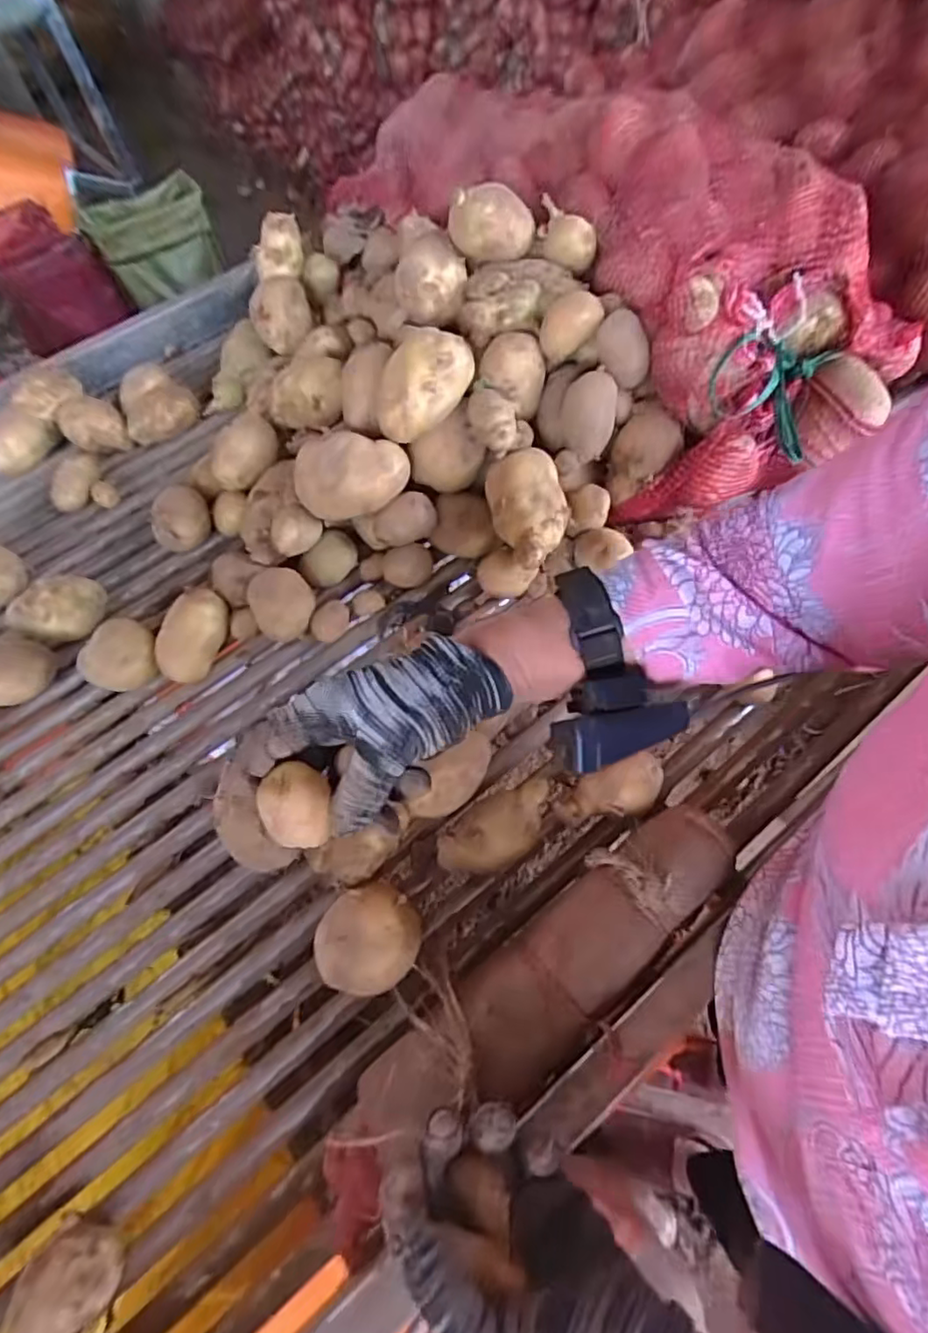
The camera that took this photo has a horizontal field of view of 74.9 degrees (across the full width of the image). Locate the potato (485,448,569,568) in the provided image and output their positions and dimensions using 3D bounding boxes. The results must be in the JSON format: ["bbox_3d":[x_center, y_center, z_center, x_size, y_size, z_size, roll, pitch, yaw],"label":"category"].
[{"bbox_3d":[0.056,-0.136,0.530,0.065,0.047,0.099,-19,83,-9],"label":"potato"}]

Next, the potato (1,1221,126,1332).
[{"bbox_3d":[-0.215,0.339,0.336,0.056,0.044,0.046,-31,61,-14],"label":"potato"}]

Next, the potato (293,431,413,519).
[{"bbox_3d":[-0.096,-0.164,0.519,0.095,0.053,0.041,-7,58,0],"label":"potato"}]

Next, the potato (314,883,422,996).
[{"bbox_3d":[-0.061,0.183,0.406,0.066,0.056,0.062,3,59,7],"label":"potato"}]

